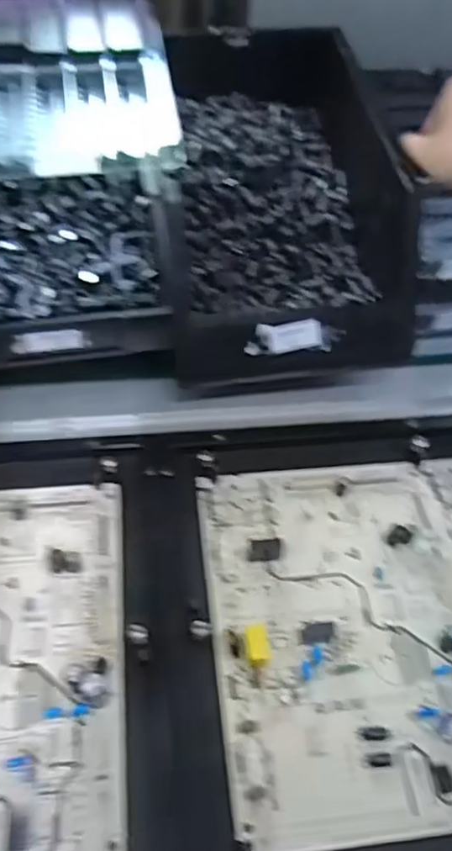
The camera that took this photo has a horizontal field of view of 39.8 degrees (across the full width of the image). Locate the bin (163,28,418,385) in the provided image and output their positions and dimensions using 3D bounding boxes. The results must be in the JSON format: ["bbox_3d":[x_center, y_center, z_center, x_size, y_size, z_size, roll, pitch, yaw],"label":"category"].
[{"bbox_3d":[0.035,-0.162,0.432,0.149,0.107,0.219,-3,52,-5],"label":"bin"}]

